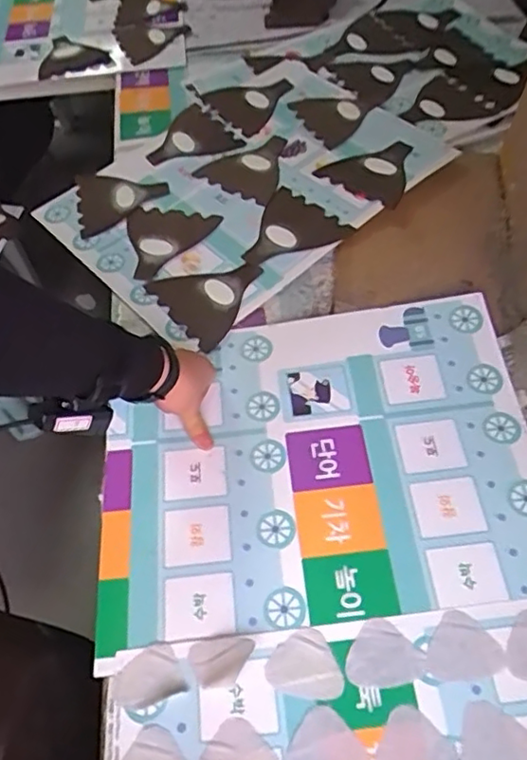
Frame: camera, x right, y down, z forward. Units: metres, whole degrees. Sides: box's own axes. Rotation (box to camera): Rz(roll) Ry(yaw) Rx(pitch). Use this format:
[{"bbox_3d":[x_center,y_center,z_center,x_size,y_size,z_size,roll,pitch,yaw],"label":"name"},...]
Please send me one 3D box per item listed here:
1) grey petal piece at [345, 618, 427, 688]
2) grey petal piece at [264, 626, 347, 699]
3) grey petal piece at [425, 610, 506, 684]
[{"bbox_3d":[0.106,0.248,0.532,0.060,0.007,0.057,-2,56,3],"label":"grey petal piece"},{"bbox_3d":[0.039,0.254,0.528,0.057,0.004,0.060,-40,62,-20],"label":"grey petal piece"},{"bbox_3d":[0.176,0.235,0.526,0.062,0.004,0.058,11,58,12],"label":"grey petal piece"}]

